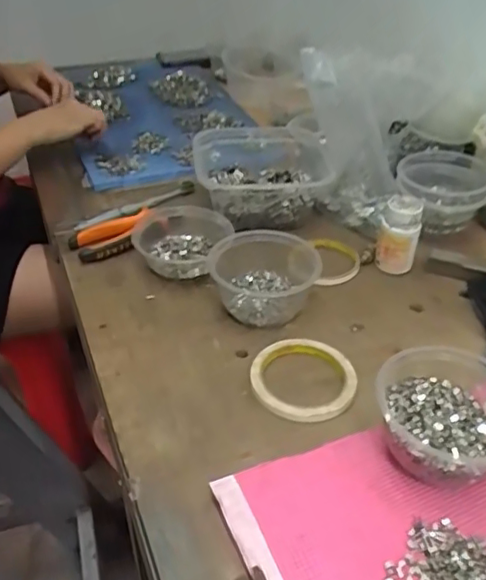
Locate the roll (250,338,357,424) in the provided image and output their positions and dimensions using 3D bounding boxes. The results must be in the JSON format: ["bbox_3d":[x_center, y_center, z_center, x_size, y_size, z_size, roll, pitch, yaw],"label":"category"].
[{"bbox_3d":[0.057,0.081,0.552,0.095,0.011,0.105,14,40,15],"label":"roll"}]

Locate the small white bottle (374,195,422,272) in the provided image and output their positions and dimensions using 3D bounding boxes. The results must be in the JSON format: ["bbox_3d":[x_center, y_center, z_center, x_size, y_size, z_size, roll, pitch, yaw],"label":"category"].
[{"bbox_3d":[0.181,-0.062,0.685,0.044,0.084,0.046,11,39,13],"label":"small white bottle"}]

